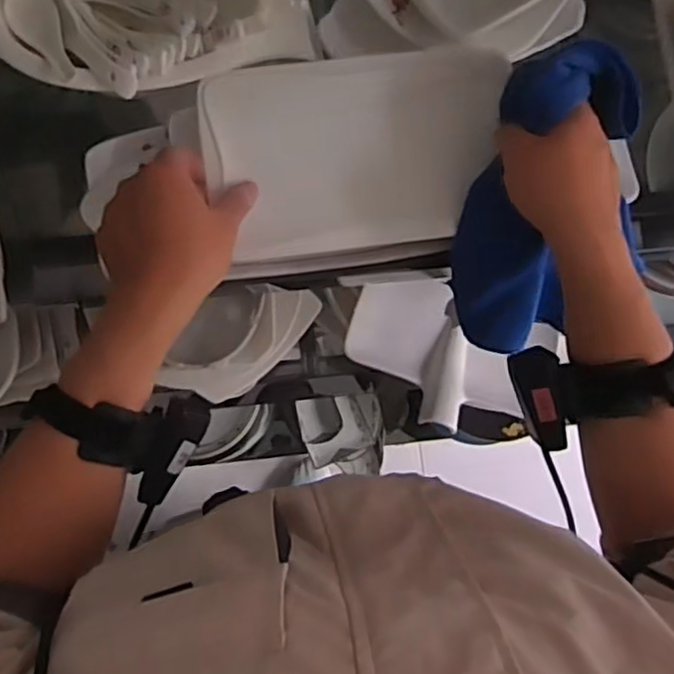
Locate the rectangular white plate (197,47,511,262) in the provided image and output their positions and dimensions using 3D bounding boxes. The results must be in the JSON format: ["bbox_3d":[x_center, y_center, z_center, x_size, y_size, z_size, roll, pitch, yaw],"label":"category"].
[{"bbox_3d":[0.017,-0.146,0.565,0.233,0.034,0.150,-7,111,-5],"label":"rectangular white plate"}]

